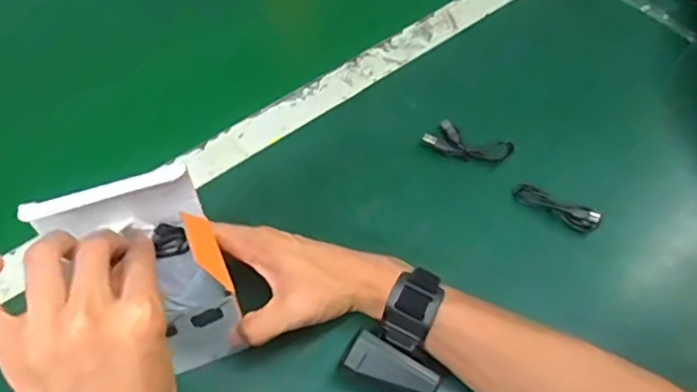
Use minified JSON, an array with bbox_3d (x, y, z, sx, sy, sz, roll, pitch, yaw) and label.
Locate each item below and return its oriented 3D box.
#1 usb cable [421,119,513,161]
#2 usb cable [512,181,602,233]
[{"bbox_3d":[0.112,-0.050,0.571,0.077,0.015,0.033,27,63,14],"label":"usb cable"},{"bbox_3d":[0.186,0.010,0.550,0.078,0.021,0.020,26,63,14],"label":"usb cable"}]

